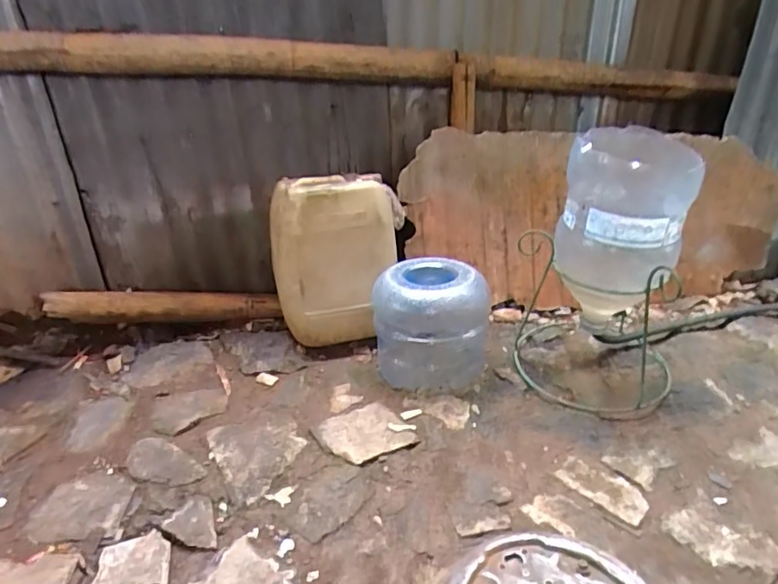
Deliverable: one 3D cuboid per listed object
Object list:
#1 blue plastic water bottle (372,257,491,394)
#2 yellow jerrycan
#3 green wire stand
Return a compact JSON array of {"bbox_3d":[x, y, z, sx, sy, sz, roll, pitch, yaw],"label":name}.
[{"bbox_3d":[0.096,0.074,1.234,0.257,0.238,0.218,3,30,7],"label":"blue plastic water bottle"},{"bbox_3d":[-0.126,-0.090,1.341,0.316,0.389,0.203,-9,22,-14],"label":"yellow jerrycan"},{"bbox_3d":[0.469,0.030,1.232,0.374,0.305,0.384,18,35,29],"label":"green wire stand"}]

